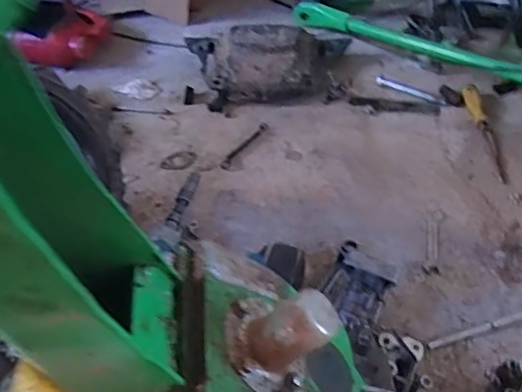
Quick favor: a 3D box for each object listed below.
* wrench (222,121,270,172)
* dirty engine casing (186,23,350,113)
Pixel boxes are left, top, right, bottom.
[{"bbox_3d":[-0.031,-0.099,1.085,0.020,0.005,0.146,25,52,24],"label":"wrench"},{"bbox_3d":[0.022,-0.298,1.220,0.353,0.087,0.252,-5,45,-1],"label":"dirty engine casing"}]

